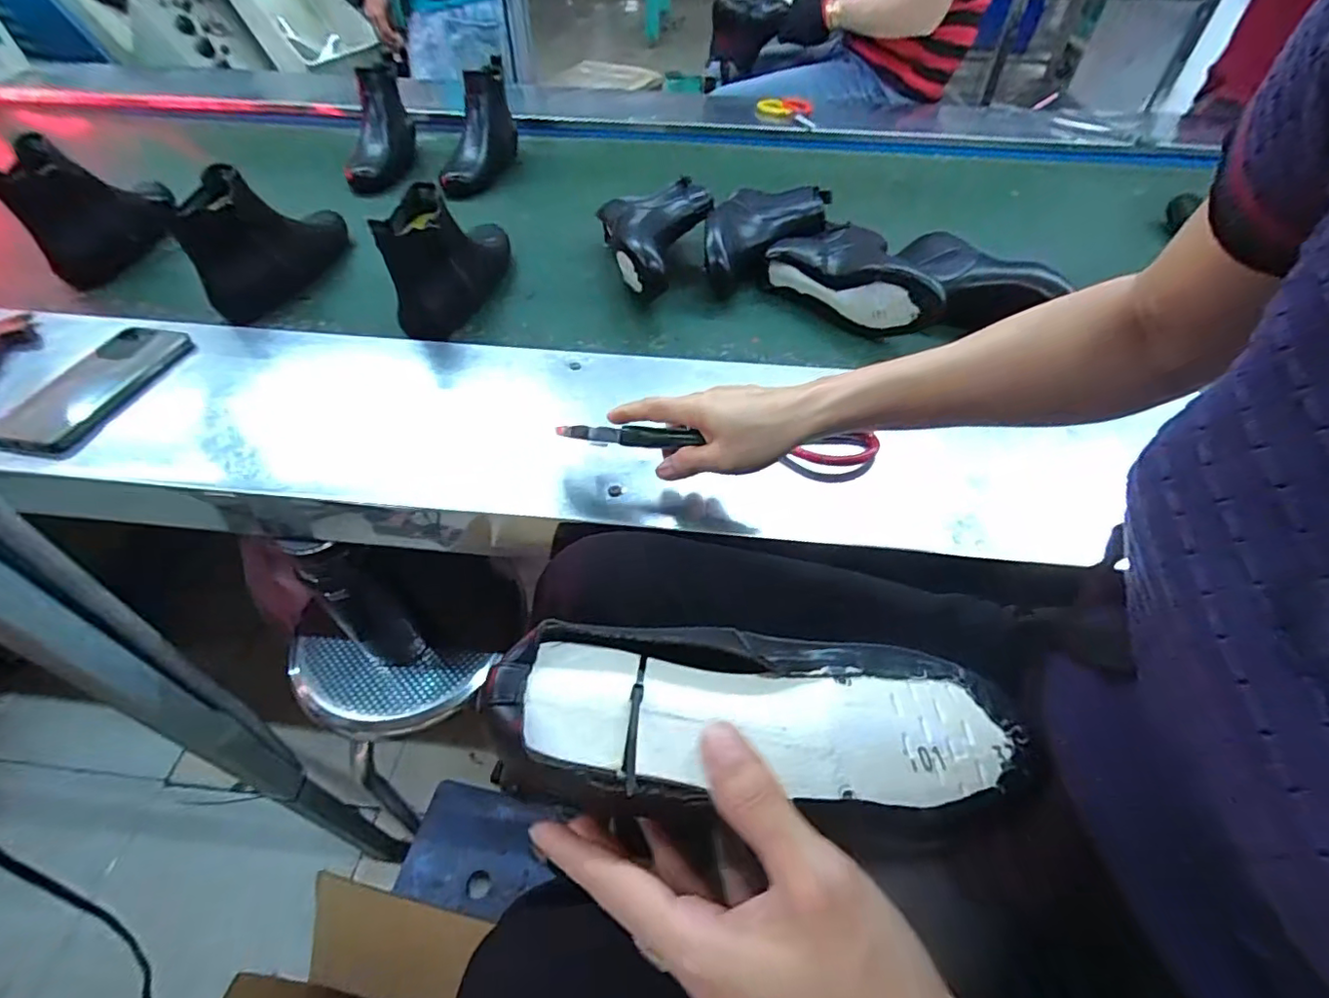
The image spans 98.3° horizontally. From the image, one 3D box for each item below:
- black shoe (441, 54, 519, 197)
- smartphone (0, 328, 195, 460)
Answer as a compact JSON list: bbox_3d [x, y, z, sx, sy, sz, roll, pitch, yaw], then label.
[{"bbox_3d":[-0.320,-0.631,0.984,0.081,0.138,0.271,1,49,-2],"label":"black shoe"},{"bbox_3d":[-0.545,-0.110,0.551,0.085,0.015,0.176,11,49,7],"label":"smartphone"}]

